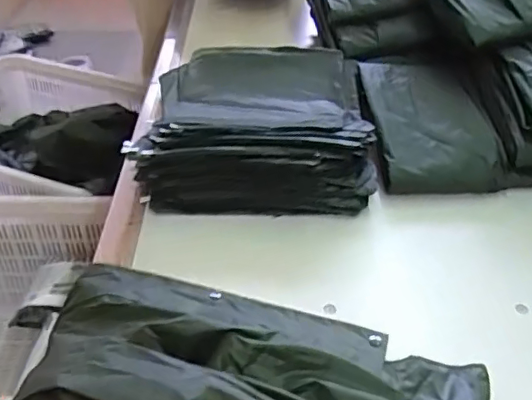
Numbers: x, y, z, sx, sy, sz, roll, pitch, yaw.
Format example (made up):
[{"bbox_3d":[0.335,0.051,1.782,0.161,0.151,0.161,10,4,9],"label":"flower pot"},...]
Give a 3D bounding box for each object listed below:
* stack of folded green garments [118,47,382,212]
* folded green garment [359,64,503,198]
[{"bbox_3d":[-0.016,-0.136,0.898,0.337,0.089,0.401,0,40,0],"label":"stack of folded green garments"},{"bbox_3d":[0.247,-0.129,0.900,0.175,0.045,0.299,-3,40,-3],"label":"folded green garment"}]

